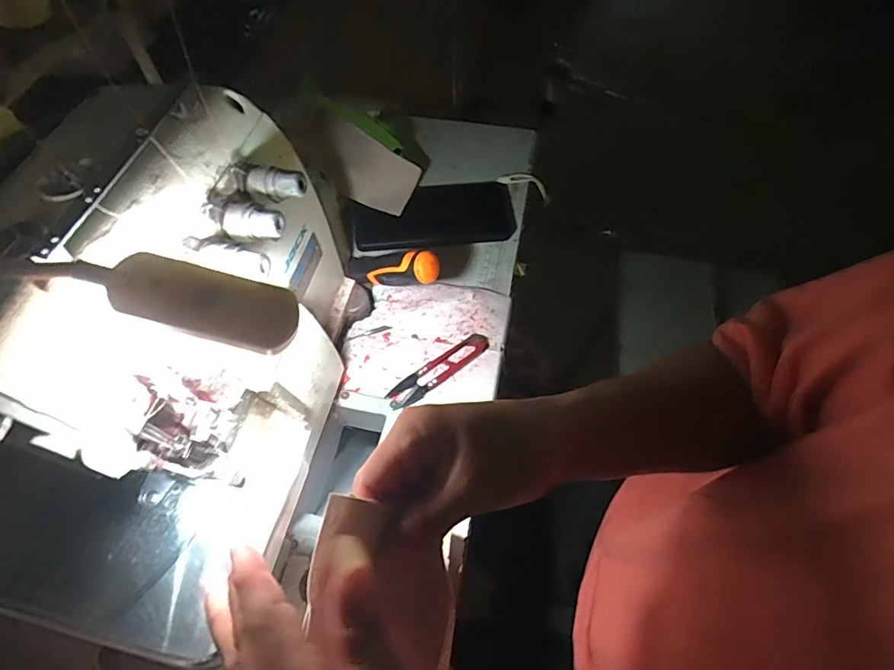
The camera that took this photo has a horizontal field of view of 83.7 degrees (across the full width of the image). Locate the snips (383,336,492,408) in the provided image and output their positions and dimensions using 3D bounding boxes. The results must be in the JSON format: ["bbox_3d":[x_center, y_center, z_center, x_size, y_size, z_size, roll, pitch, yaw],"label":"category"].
[{"bbox_3d":[-0.006,0.031,0.452,0.107,0.008,0.023,-34,64,-19],"label":"snips"}]

